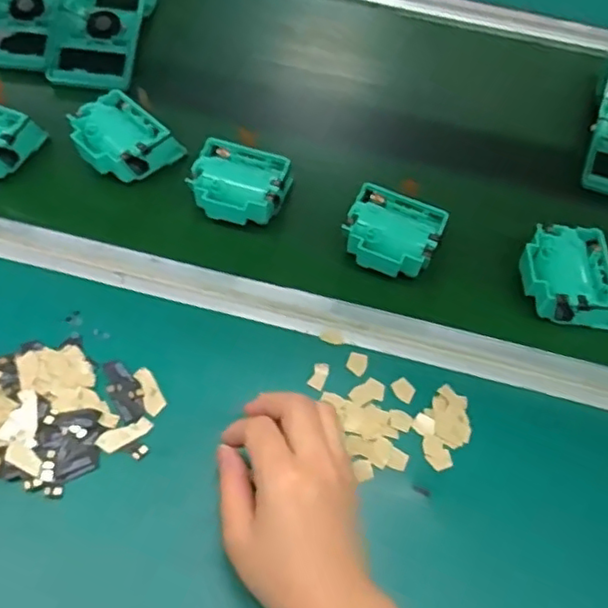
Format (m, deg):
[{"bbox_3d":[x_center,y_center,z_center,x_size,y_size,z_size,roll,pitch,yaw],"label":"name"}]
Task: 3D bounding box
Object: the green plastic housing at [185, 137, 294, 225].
[{"bbox_3d":[-0.055,-0.098,0.530,0.077,0.041,0.068,16,60,6],"label":"green plastic housing"}]

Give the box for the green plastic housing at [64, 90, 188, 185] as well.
[{"bbox_3d":[-0.161,-0.142,0.549,0.084,0.037,0.074,34,64,15],"label":"green plastic housing"}]

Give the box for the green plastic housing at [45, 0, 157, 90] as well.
[{"bbox_3d":[-0.206,-0.304,0.639,0.091,0.038,0.182,7,60,1],"label":"green plastic housing"}]

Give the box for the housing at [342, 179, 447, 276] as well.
[{"bbox_3d":[0.070,-0.054,0.510,0.076,0.038,0.069,23,61,9],"label":"housing"}]

